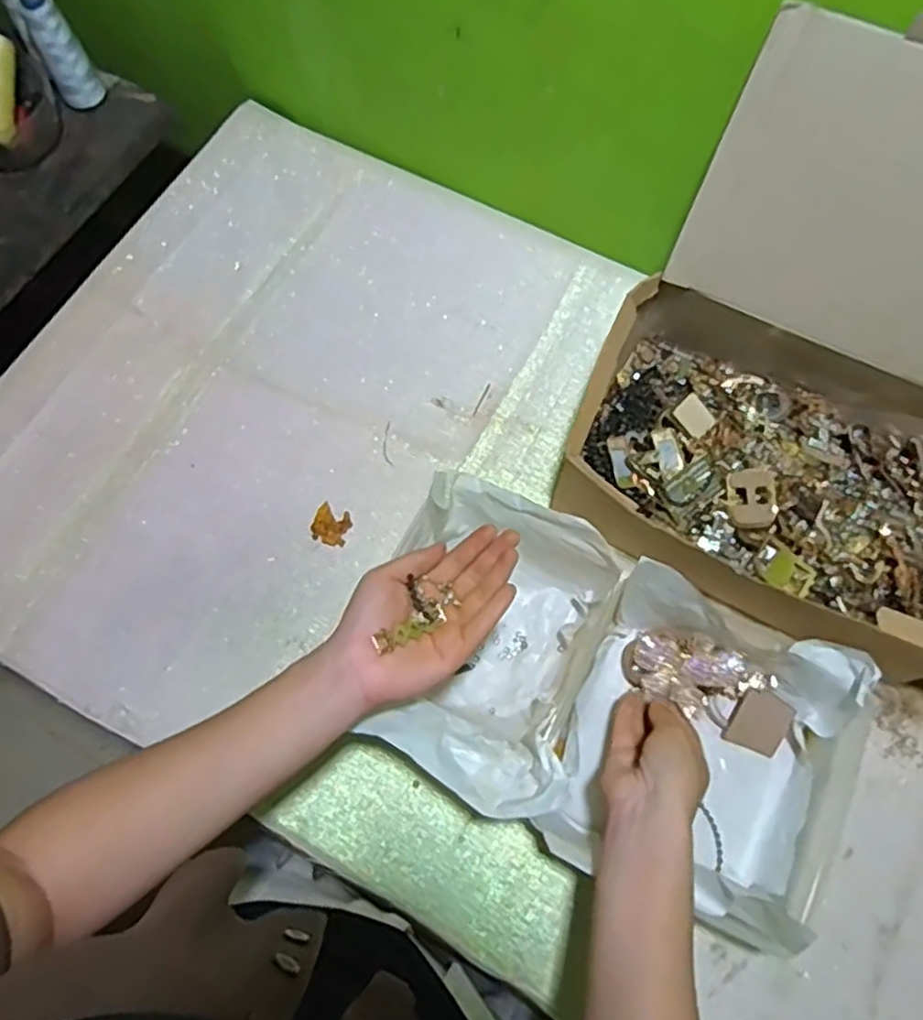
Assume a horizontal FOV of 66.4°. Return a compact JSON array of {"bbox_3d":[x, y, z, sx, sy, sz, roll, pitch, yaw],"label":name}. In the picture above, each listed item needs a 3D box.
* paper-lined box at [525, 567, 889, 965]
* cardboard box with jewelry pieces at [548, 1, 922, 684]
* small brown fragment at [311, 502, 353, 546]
[{"bbox_3d":[0.185,0.180,0.512,0.208,0.080,0.206,25,73,10],"label":"paper-lined box"},{"bbox_3d":[0.275,-0.088,0.500,0.324,0.281,0.291,28,73,11],"label":"cardboard box with jewelry pieces"},{"bbox_3d":[-0.114,0.013,0.620,0.032,0.004,0.034,18,72,8],"label":"small brown fragment"}]

